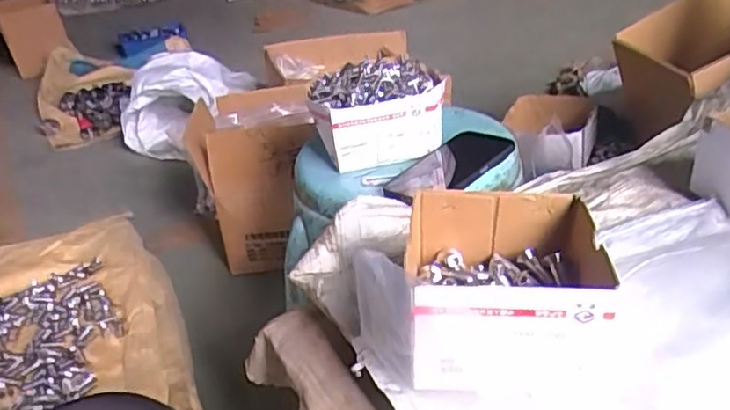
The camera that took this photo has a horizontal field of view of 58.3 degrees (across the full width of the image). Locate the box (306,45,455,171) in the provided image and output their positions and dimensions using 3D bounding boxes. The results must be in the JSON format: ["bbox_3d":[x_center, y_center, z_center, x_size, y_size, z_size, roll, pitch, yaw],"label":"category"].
[{"bbox_3d":[0.020,-0.109,0.795,0.157,0.096,0.113,-13,31,-11],"label":"box"}]

